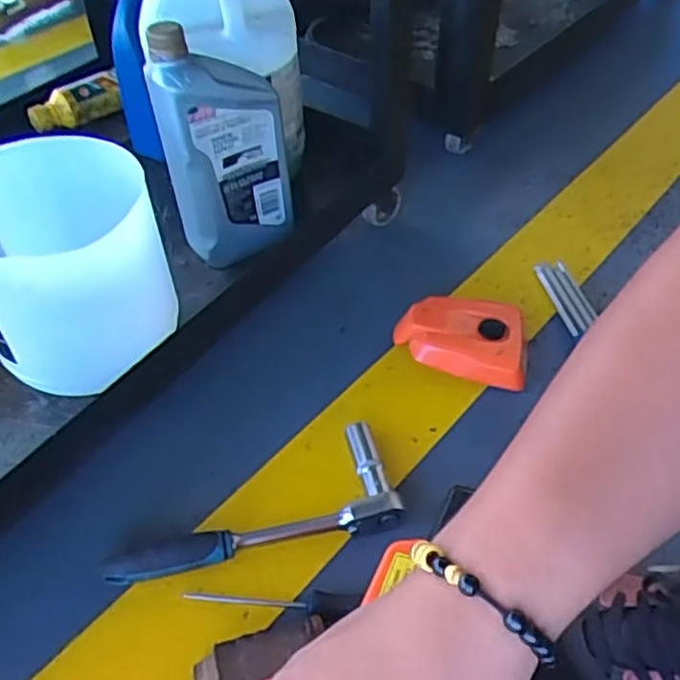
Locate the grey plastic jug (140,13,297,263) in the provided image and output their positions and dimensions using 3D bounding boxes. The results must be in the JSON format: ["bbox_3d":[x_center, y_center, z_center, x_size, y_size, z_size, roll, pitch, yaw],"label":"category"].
[{"bbox_3d":[-0.104,-0.176,0.642,0.066,0.203,0.104,36,57,28],"label":"grey plastic jug"}]

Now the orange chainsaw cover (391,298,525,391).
[{"bbox_3d":[0.124,-0.005,0.706,0.134,0.038,0.097,11,49,9],"label":"orange chainsaw cover"}]

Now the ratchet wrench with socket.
[{"bbox_3d":[-0.071,0.143,0.571,0.232,0.029,0.090,-15,50,-14],"label":"ratchet wrench with socket"}]

